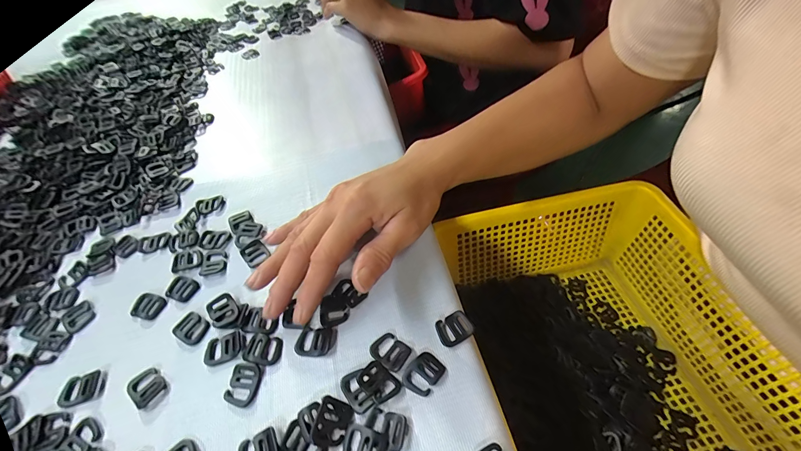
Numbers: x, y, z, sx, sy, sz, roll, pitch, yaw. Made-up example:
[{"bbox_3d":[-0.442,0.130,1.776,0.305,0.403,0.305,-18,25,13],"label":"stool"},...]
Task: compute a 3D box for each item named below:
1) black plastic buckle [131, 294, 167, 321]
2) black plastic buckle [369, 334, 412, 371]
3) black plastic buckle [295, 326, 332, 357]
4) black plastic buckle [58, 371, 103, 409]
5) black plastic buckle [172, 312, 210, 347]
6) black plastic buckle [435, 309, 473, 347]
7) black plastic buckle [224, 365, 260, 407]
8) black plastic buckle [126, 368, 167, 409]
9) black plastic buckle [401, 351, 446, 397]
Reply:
[{"bbox_3d":[-0.181,0.058,0.248,0.021,0.004,0.017,10,53,14],"label":"black plastic buckle"},{"bbox_3d":[-0.006,0.076,0.210,0.023,0.004,0.018,30,60,27],"label":"black plastic buckle"},{"bbox_3d":[-0.055,0.073,0.218,0.021,0.004,0.018,2,51,8],"label":"black plastic buckle"},{"bbox_3d":[-0.200,0.101,0.215,0.022,0.004,0.017,-17,51,-7],"label":"black plastic buckle"},{"bbox_3d":[-0.142,0.069,0.233,0.023,0.004,0.018,20,56,21],"label":"black plastic buckle"},{"bbox_3d":[0.033,0.064,0.215,0.022,0.004,0.019,-22,52,-11],"label":"black plastic buckle"},{"bbox_3d":[-0.095,0.095,0.206,0.018,0.004,0.022,5,52,10],"label":"black plastic buckle"},{"bbox_3d":[-0.157,0.099,0.211,0.022,0.004,0.018,27,59,25],"label":"black plastic buckle"},{"bbox_3d":[0.013,0.085,0.200,0.018,0.004,0.023,34,62,29],"label":"black plastic buckle"}]

